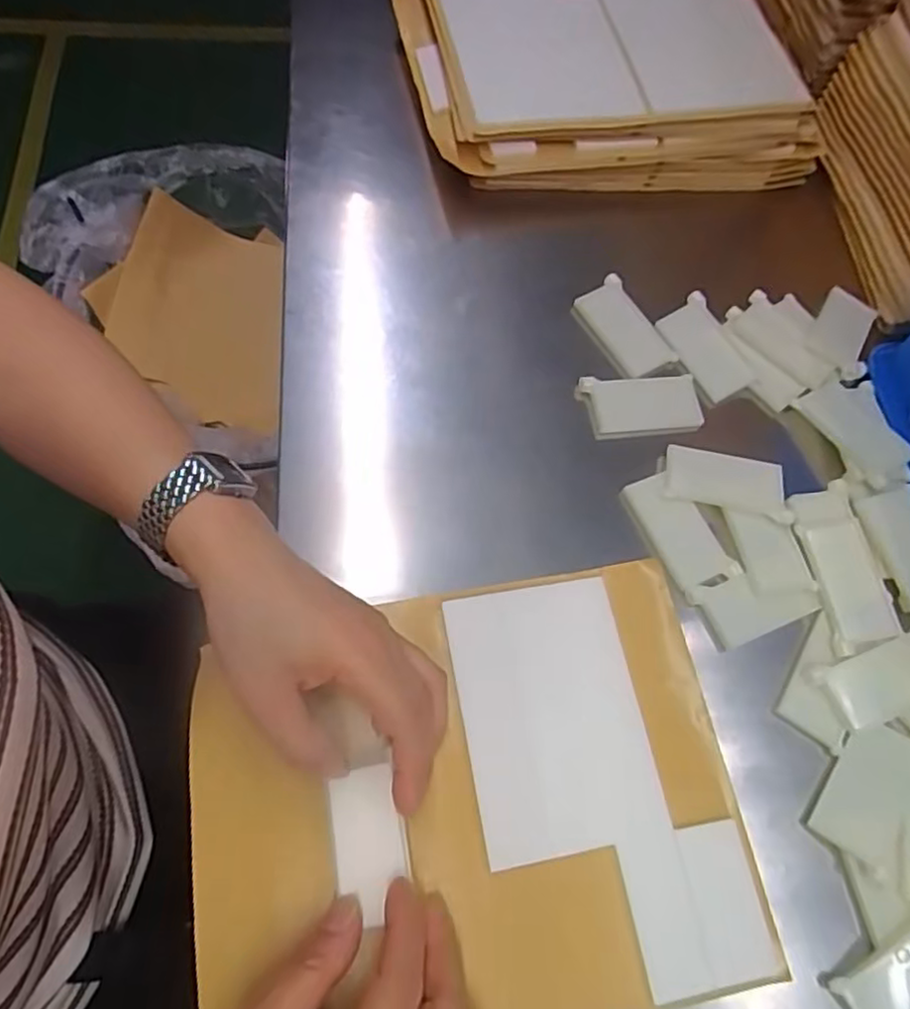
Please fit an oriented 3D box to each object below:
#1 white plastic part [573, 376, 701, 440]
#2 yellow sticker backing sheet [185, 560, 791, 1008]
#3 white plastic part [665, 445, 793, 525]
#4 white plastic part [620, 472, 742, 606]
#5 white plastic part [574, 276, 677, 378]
[{"bbox_3d":[0.125,-0.067,0.439,0.079,0.008,0.040,-5,69,-4],"label":"white plastic part"},{"bbox_3d":[0.006,0.151,0.337,0.274,0.022,0.209,-9,69,-5],"label":"yellow sticker backing sheet"},{"bbox_3d":[0.172,-0.014,0.415,0.076,0.005,0.038,14,69,4],"label":"white plastic part"},{"bbox_3d":[0.137,0.017,0.402,0.040,0.004,0.077,-28,72,-12],"label":"white plastic part"},{"bbox_3d":[0.119,-0.124,0.459,0.039,0.008,0.075,-29,72,-12],"label":"white plastic part"}]

